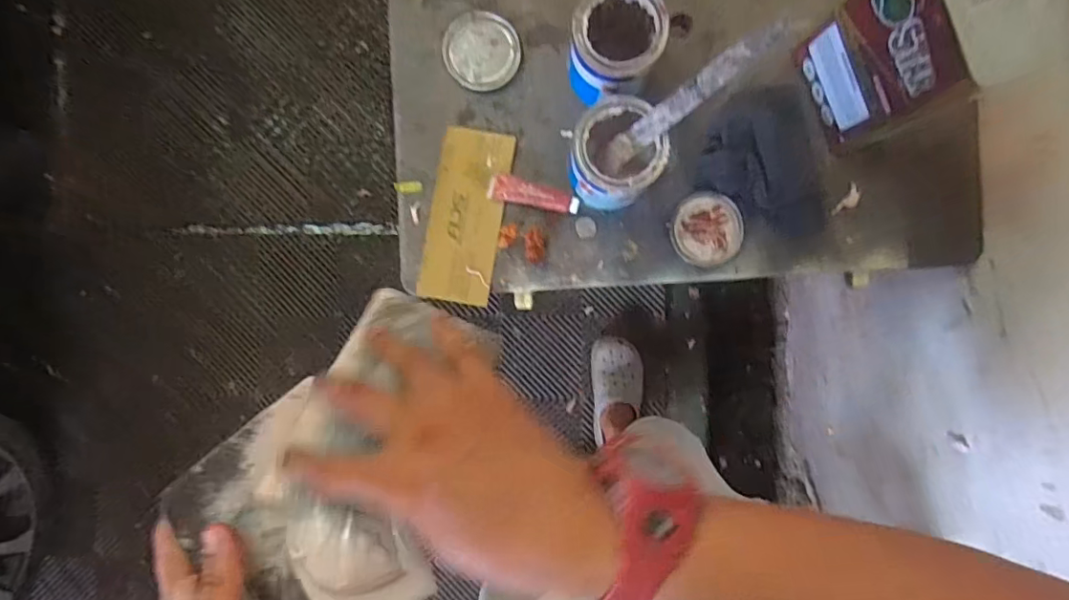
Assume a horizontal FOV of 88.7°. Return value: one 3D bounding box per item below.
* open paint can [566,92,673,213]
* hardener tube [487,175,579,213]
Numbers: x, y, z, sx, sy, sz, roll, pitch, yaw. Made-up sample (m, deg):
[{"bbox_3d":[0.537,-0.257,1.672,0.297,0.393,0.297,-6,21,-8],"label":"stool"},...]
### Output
[{"bbox_3d":[0.096,-0.171,0.669,0.103,0.125,0.106,0,90,2],"label":"open paint can"},{"bbox_3d":[0.000,-0.138,0.716,0.118,0.027,0.035,12,90,2],"label":"hardener tube"}]

